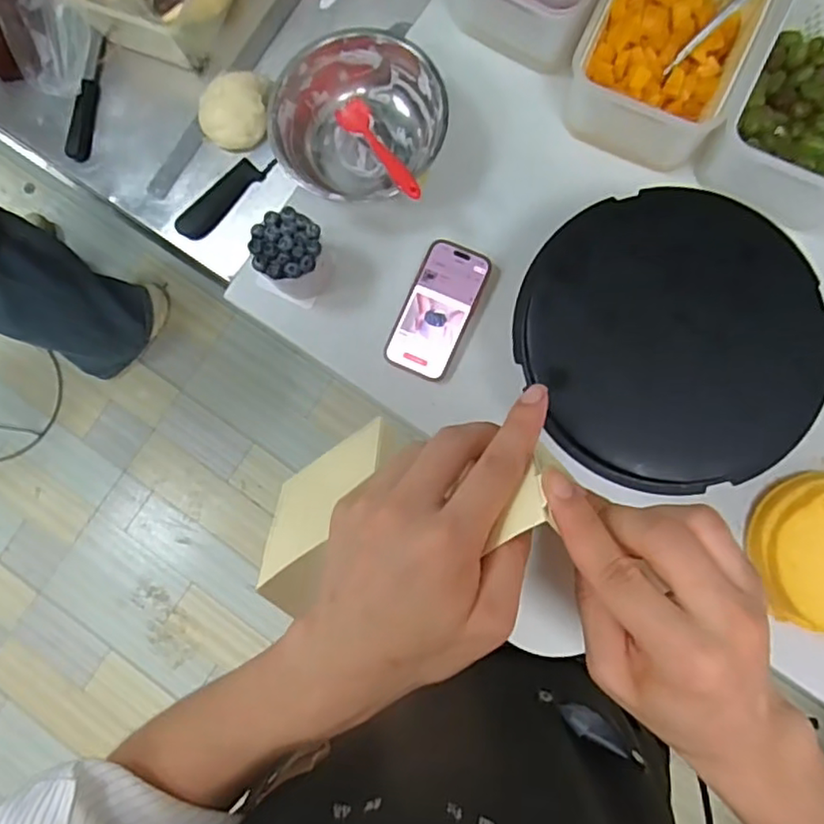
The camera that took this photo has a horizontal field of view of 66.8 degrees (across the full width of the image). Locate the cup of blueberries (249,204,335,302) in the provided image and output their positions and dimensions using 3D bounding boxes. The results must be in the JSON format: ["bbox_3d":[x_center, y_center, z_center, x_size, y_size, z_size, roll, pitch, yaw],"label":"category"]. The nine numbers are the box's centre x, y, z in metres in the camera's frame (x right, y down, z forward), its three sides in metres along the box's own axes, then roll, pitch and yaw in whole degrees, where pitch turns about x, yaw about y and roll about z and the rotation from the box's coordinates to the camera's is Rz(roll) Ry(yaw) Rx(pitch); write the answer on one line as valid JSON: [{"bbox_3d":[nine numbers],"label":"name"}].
[{"bbox_3d":[-0.128,-0.168,0.684,0.072,0.090,0.067,0,83,4],"label":"cup of blueberries"}]

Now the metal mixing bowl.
[{"bbox_3d":[-0.058,-0.318,0.705,0.189,0.067,0.179,-14,83,2],"label":"metal mixing bowl"}]

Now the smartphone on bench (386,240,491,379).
[{"bbox_3d":[0.029,-0.115,0.698,0.075,0.013,0.152,22,85,6],"label":"smartphone on bench"}]

